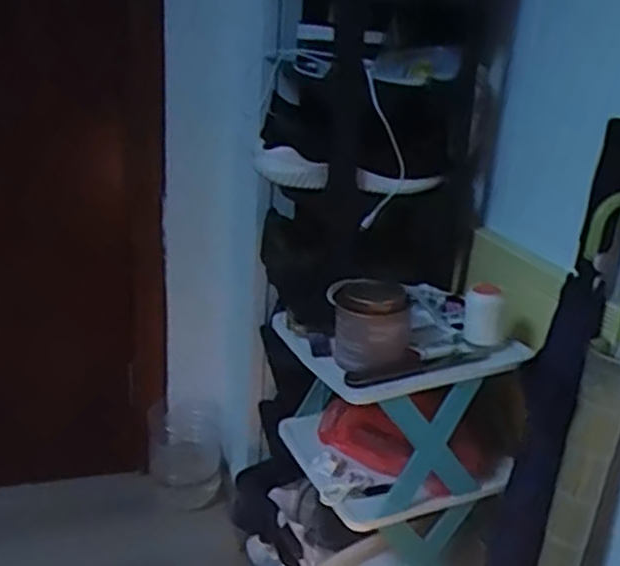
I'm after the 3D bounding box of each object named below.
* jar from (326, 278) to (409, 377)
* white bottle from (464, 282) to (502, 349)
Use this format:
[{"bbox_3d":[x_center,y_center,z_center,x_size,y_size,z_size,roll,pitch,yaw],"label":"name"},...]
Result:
[{"bbox_3d":[0.071,0.044,0.850,0.074,0.094,0.074,-6,23,-22],"label":"jar"},{"bbox_3d":[0.208,0.039,0.879,0.045,0.077,0.036,9,22,14],"label":"white bottle"}]

